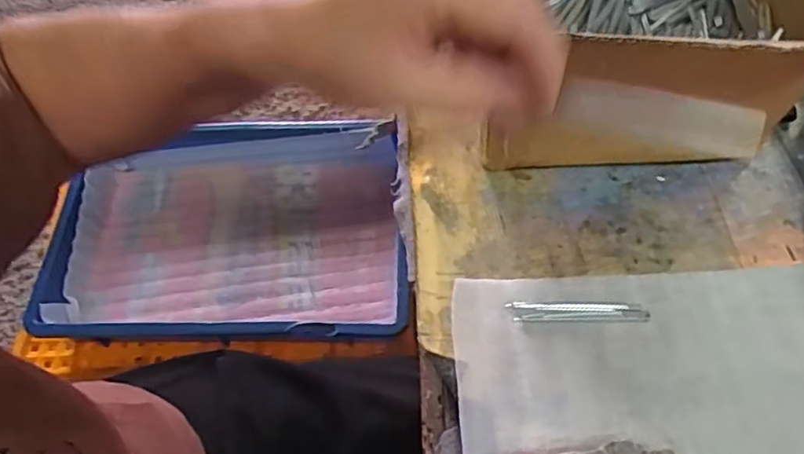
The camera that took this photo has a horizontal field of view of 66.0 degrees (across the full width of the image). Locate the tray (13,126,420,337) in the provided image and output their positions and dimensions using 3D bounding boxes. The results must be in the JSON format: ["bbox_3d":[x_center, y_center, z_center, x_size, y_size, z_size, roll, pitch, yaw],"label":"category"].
[{"bbox_3d":[-0.203,0.010,0.773,0.411,0.080,0.283,-1,61,3],"label":"tray"}]

